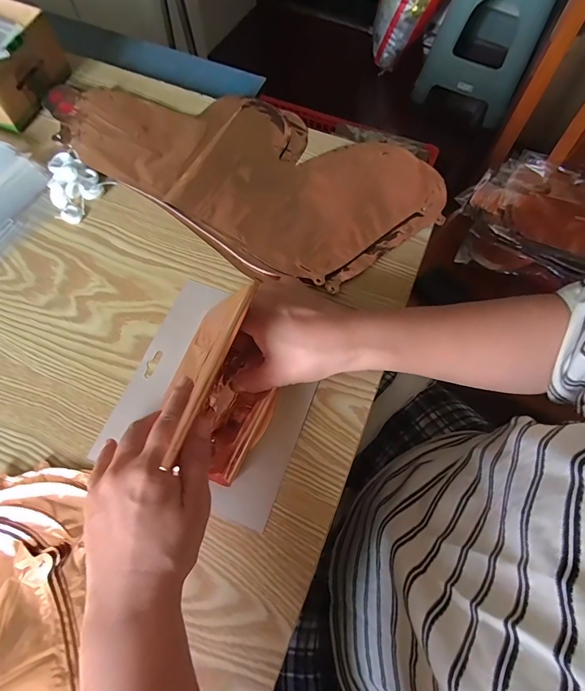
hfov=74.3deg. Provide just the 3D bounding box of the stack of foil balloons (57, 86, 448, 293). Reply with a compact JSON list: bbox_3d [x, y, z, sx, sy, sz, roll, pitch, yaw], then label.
[{"bbox_3d":[-0.058,-0.208,0.449,0.427,0.015,0.218,29,70,10],"label":"stack of foil balloons"}]

